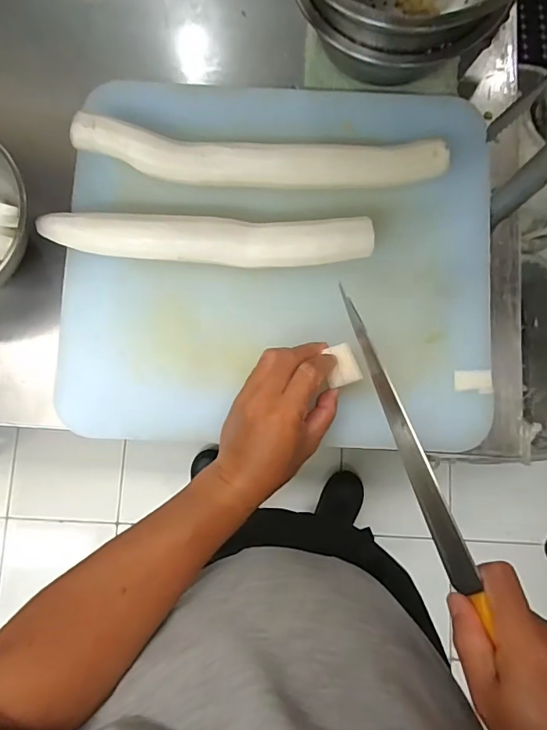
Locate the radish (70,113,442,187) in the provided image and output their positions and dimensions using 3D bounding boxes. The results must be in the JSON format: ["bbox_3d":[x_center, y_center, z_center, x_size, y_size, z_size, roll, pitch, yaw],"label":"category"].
[{"bbox_3d":[-0.010,-0.185,0.398,0.320,0.033,0.038,2,83,0],"label":"radish"}]

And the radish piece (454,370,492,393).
[{"bbox_3d":[0.180,0.015,0.401,0.032,0.005,0.020,-1,83,-1],"label":"radish piece"}]

